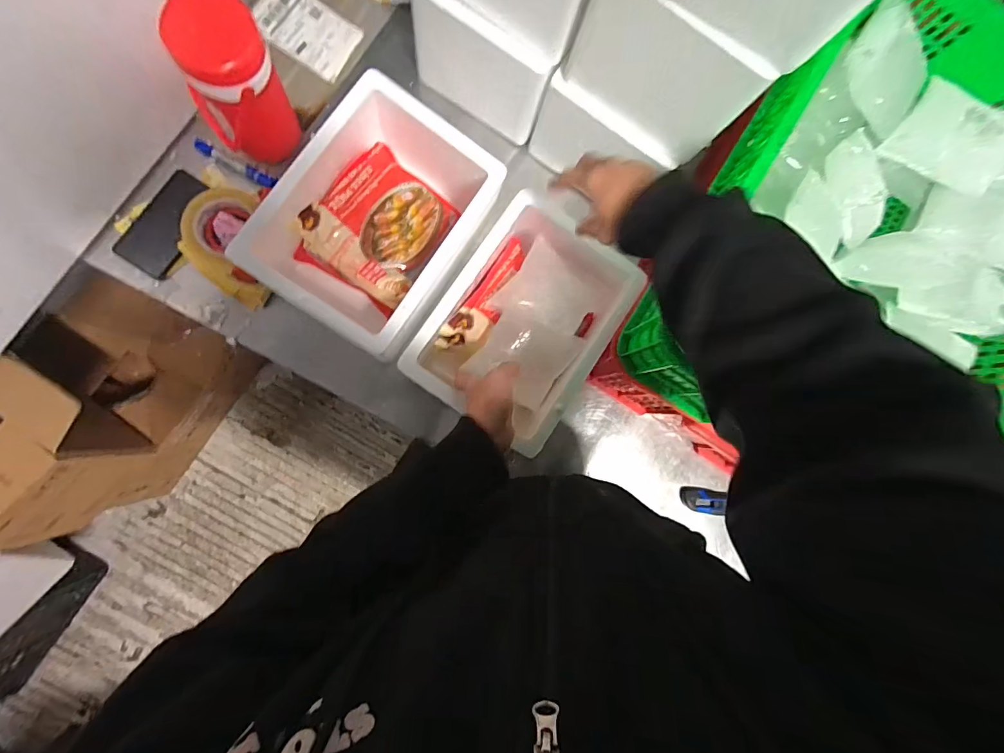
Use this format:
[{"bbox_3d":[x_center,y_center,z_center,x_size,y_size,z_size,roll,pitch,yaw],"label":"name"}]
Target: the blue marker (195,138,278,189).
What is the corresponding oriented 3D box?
[{"bbox_3d":[-0.422,-0.336,0.679,0.118,0.026,0.021,24,82,-5],"label":"blue marker"}]

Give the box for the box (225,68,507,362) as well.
[{"bbox_3d":[-0.165,-0.216,0.618,0.218,0.174,0.323,33,81,-4],"label":"box"}]

